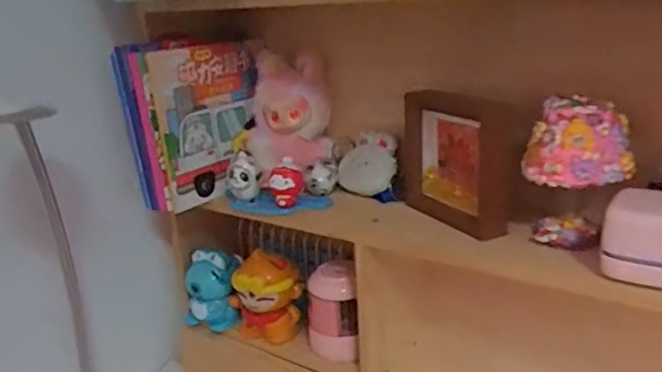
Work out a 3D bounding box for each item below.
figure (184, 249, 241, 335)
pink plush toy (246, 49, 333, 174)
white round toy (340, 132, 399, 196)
[{"bbox_3d":[-0.147,0.129,0.722,0.065,0.090,0.040,1,17,8],"label":"figure"},{"bbox_3d":[-0.048,-0.084,0.667,0.095,0.130,0.057,-3,17,-5],"label":"pink plush toy"},{"bbox_3d":[0.041,-0.023,0.645,0.061,0.062,0.059,-2,18,1],"label":"white round toy"}]

